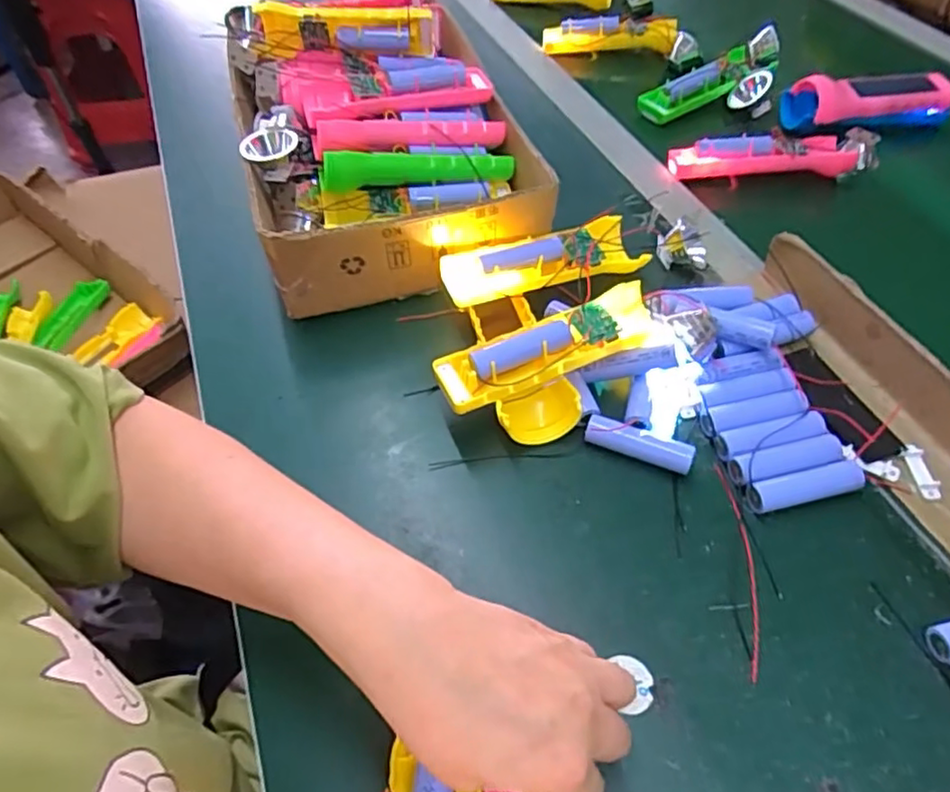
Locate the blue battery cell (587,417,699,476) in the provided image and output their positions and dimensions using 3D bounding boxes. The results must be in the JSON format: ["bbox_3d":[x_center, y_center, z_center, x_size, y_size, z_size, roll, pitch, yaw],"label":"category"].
[{"bbox_3d":[0.101,0.031,0.394,0.066,0.019,0.015,19,56,18],"label":"blue battery cell"}]

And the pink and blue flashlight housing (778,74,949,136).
[{"bbox_3d":[0.381,-0.280,0.600,0.160,0.044,0.060,-6,52,0],"label":"pink and blue flashlight housing"}]

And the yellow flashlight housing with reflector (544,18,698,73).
[{"bbox_3d":[0.167,-0.403,0.726,0.172,0.043,0.051,15,53,13],"label":"yellow flashlight housing with reflector"}]

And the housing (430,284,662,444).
[{"bbox_3d":[0.050,-0.019,0.410,0.143,0.061,0.070,-17,53,-9],"label":"housing"}]

